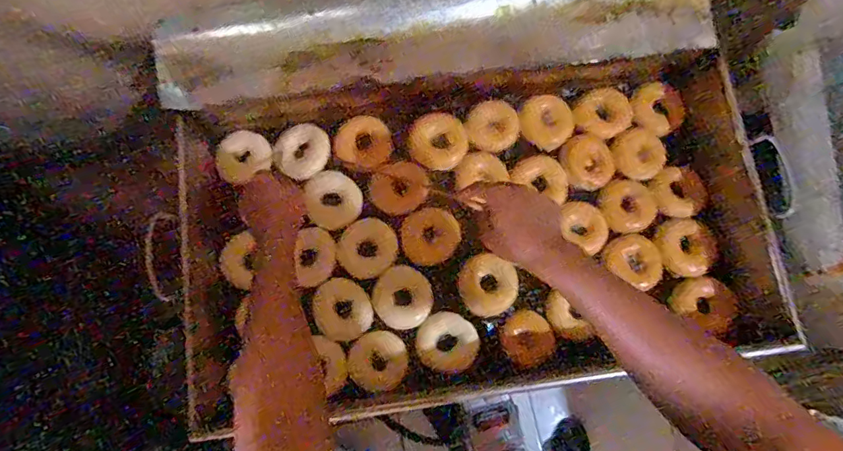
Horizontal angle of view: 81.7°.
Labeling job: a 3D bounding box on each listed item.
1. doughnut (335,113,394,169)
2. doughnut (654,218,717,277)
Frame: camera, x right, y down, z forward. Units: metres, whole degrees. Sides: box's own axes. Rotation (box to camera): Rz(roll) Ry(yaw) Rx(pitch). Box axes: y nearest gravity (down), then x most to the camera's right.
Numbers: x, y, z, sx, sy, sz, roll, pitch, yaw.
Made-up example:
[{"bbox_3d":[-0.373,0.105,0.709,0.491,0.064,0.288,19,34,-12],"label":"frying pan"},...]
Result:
[{"bbox_3d":[-0.099,-0.142,0.830,0.095,0.023,0.085,-3,79,-1],"label":"doughnut"},{"bbox_3d":[0.435,0.035,0.799,0.078,0.026,0.094,-18,79,-4],"label":"doughnut"}]

